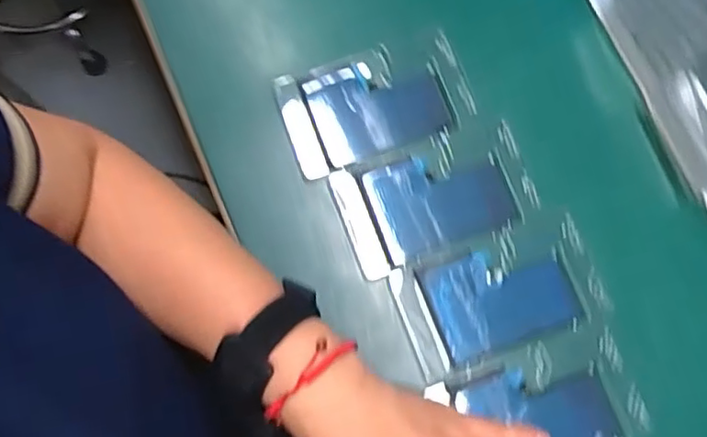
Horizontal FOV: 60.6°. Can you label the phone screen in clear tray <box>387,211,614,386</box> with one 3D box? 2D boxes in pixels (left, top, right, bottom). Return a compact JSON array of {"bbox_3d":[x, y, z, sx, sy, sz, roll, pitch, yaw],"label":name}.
[{"bbox_3d":[0.092,0.048,0.383,0.125,0.009,0.072,-19,78,-6],"label":"phone screen in clear tray"}]

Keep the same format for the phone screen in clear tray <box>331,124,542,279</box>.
[{"bbox_3d":[0.054,-0.014,0.395,0.122,0.016,0.069,-20,79,-6],"label":"phone screen in clear tray"}]

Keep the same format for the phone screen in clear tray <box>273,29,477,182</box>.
[{"bbox_3d":[0.015,-0.079,0.414,0.125,0.013,0.073,-19,78,-6],"label":"phone screen in clear tray"}]

